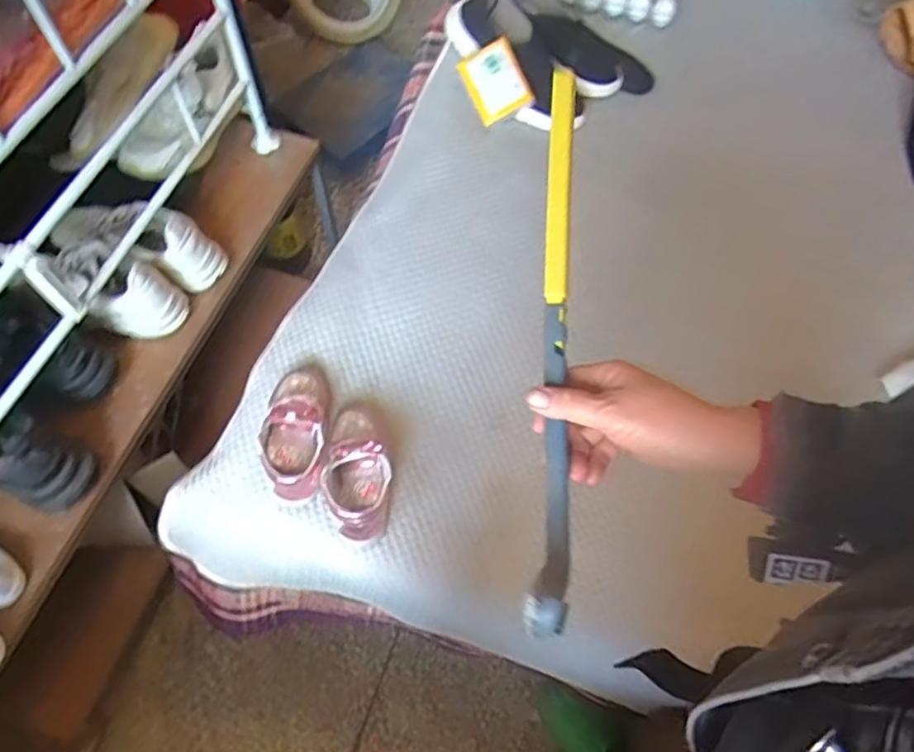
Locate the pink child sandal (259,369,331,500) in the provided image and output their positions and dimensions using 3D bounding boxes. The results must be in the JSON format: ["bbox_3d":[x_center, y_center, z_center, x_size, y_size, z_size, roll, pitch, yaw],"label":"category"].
[{"bbox_3d":[-0.194,0.062,0.787,0.068,0.079,0.176,1,64,0],"label":"pink child sandal"}]

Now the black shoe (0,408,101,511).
[{"bbox_3d":[-0.635,0.082,0.851,0.268,0.120,0.104,20,65,9],"label":"black shoe"}]

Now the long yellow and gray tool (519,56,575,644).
[{"bbox_3d":[0.073,-0.041,0.478,0.034,0.063,0.432,4,73,1],"label":"long yellow and gray tool"}]

